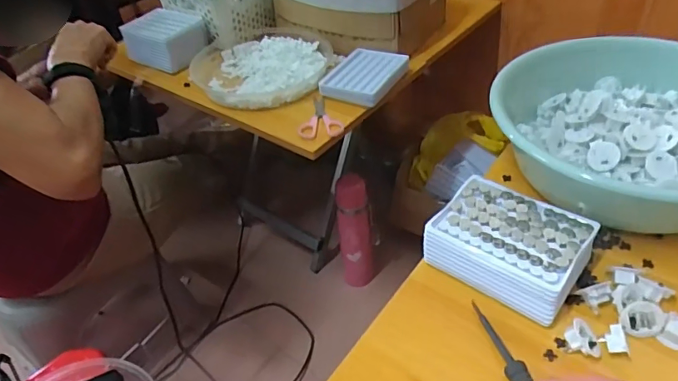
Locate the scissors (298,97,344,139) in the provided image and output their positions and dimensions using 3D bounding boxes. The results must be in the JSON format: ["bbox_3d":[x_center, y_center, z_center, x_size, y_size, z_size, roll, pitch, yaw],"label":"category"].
[{"bbox_3d":[-0.032,-0.108,0.717,0.063,0.014,0.094,-13,42,-6],"label":"scissors"}]

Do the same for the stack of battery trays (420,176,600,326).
[{"bbox_3d":[0.163,0.053,0.466,0.131,0.055,0.099,27,52,33],"label":"stack of battery trays"}]

